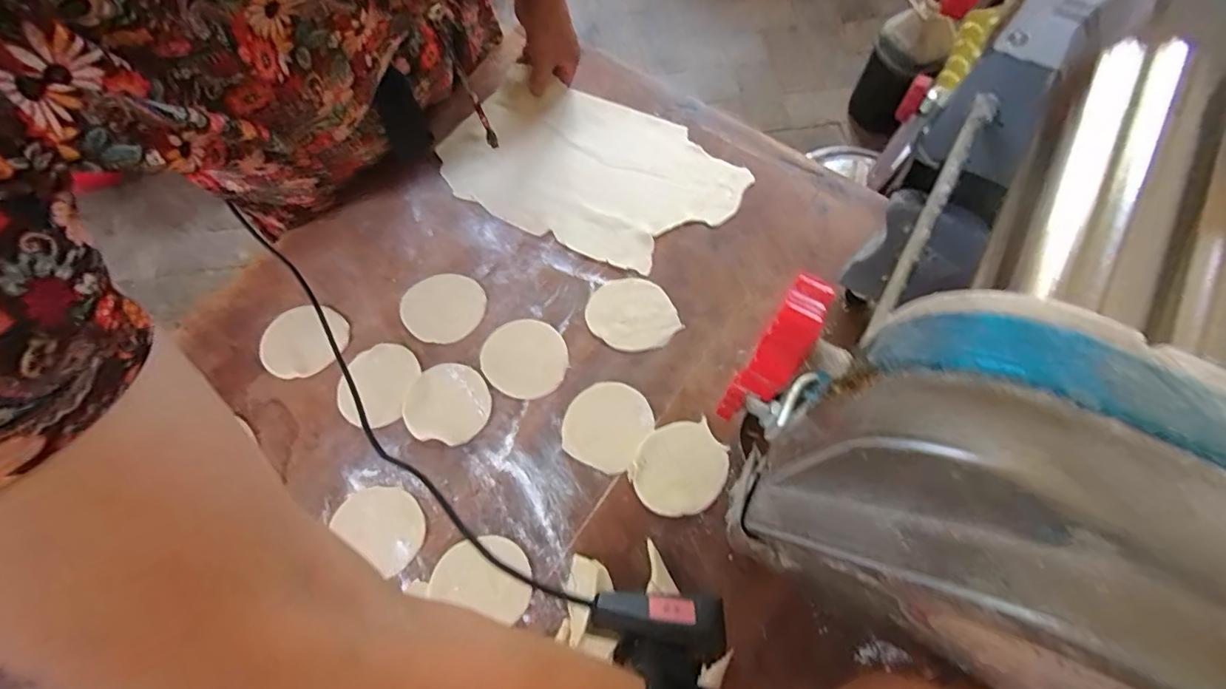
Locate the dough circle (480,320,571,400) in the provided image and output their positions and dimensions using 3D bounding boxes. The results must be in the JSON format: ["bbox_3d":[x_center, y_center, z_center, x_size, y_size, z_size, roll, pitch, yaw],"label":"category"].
[{"bbox_3d":[-0.087,0.013,0.515,0.084,0.004,0.077,0,69,0],"label":"dough circle"}]

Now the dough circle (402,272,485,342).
[{"bbox_3d":[-0.175,-0.038,0.538,0.084,0.004,0.073,10,69,4],"label":"dough circle"}]

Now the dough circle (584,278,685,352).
[{"bbox_3d":[0.018,-0.030,0.527,0.081,0.008,0.083,0,69,0],"label":"dough circle"}]

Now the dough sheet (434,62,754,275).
[{"bbox_3d":[-0.029,-0.203,0.602,0.328,0.011,0.201,28,71,12],"label":"dough sheet"}]

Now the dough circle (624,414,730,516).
[{"bbox_3d":[0.061,0.110,0.471,0.076,0.007,0.087,32,72,12],"label":"dough circle"}]

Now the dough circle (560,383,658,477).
[{"bbox_3d":[-0.005,0.074,0.488,0.074,0.004,0.080,0,69,0],"label":"dough circle"}]

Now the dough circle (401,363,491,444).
[{"bbox_3d":[-0.157,0.055,0.499,0.078,0.005,0.074,0,69,0],"label":"dough circle"}]

